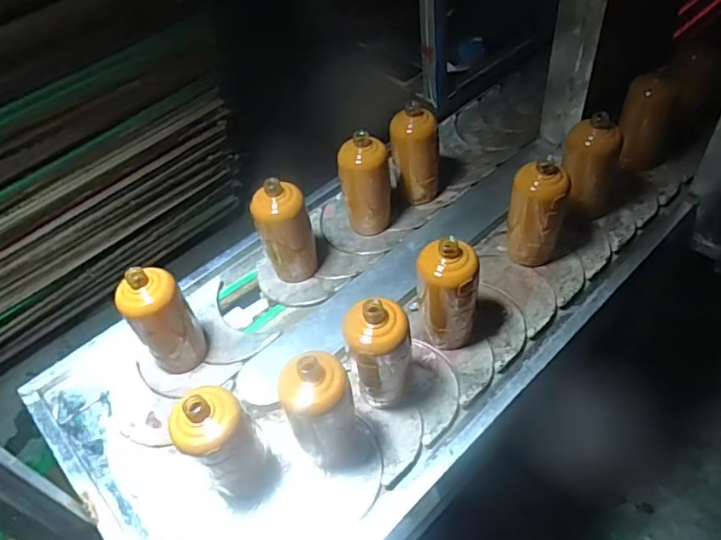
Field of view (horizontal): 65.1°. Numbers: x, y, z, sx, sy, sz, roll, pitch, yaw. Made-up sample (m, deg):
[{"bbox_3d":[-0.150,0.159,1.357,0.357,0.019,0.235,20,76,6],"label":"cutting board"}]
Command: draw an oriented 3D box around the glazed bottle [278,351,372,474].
[{"bbox_3d":[-0.042,0.174,0.681,0.087,0.186,0.080,-1,52,2],"label":"glazed bottle"}]

